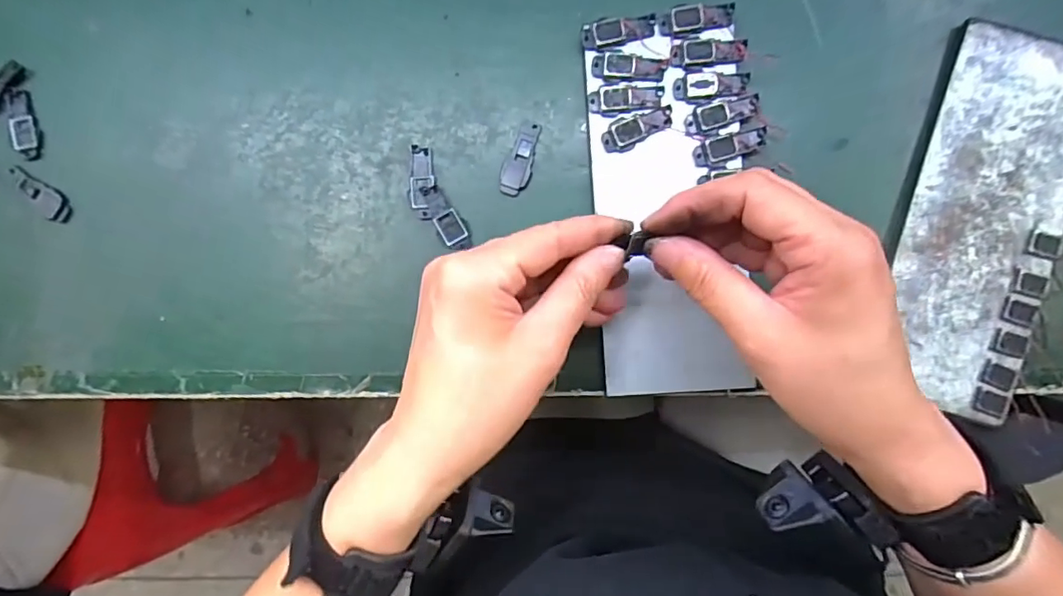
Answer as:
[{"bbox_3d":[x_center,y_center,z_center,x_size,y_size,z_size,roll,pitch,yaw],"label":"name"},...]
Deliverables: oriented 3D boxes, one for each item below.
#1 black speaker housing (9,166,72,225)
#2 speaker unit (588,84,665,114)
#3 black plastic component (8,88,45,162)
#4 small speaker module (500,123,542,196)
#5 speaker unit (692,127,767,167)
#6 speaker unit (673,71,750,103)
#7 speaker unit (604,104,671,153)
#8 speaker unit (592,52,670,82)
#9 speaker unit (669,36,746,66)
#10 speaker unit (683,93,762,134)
[{"bbox_3d":[-0.279,-0.059,0.307,0.042,0.005,0.013,43,92,1],"label":"black speaker housing"},{"bbox_3d":[0.051,-0.107,0.289,0.039,0.004,0.014,-1,91,2],"label":"speaker unit"},{"bbox_3d":[-0.288,-0.098,0.307,0.015,0.005,0.039,-9,91,2],"label":"black plastic component"},{"bbox_3d":[-0.006,-0.077,0.299,0.016,0.004,0.041,16,92,2],"label":"small speaker module"},{"bbox_3d":[0.107,-0.081,0.288,0.039,0.004,0.013,-15,90,2],"label":"speaker unit"},{"bbox_3d":[0.097,-0.114,0.287,0.040,0.004,0.015,-5,91,2],"label":"speaker unit"},{"bbox_3d":[0.057,-0.091,0.290,0.039,0.004,0.015,-24,90,2],"label":"speaker unit"},{"bbox_3d":[0.052,-0.123,0.289,0.039,0.004,0.013,6,91,2],"label":"speaker unit"},{"bbox_3d":[0.095,-0.132,0.286,0.038,0.004,0.014,-2,91,2],"label":"speaker unit"},{"bbox_3d":[0.102,-0.099,0.288,0.040,0.004,0.014,-19,90,2],"label":"speaker unit"}]

